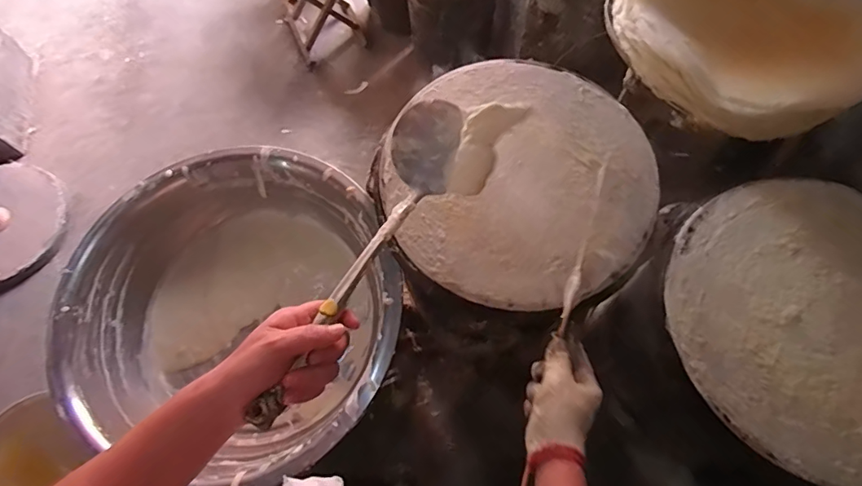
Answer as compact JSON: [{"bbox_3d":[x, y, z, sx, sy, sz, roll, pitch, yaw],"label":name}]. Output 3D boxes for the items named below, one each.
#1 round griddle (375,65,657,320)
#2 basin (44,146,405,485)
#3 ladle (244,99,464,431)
[{"bbox_3d":[0.127,-0.103,0.697,0.378,0.033,0.384,0,70,1],"label":"round griddle"},{"bbox_3d":[-0.323,0.107,0.861,0.557,0.181,0.519,0,70,1],"label":"basin"},{"bbox_3d":[-0.062,0.001,0.459,0.077,0.067,0.351,23,60,9],"label":"ladle"}]

